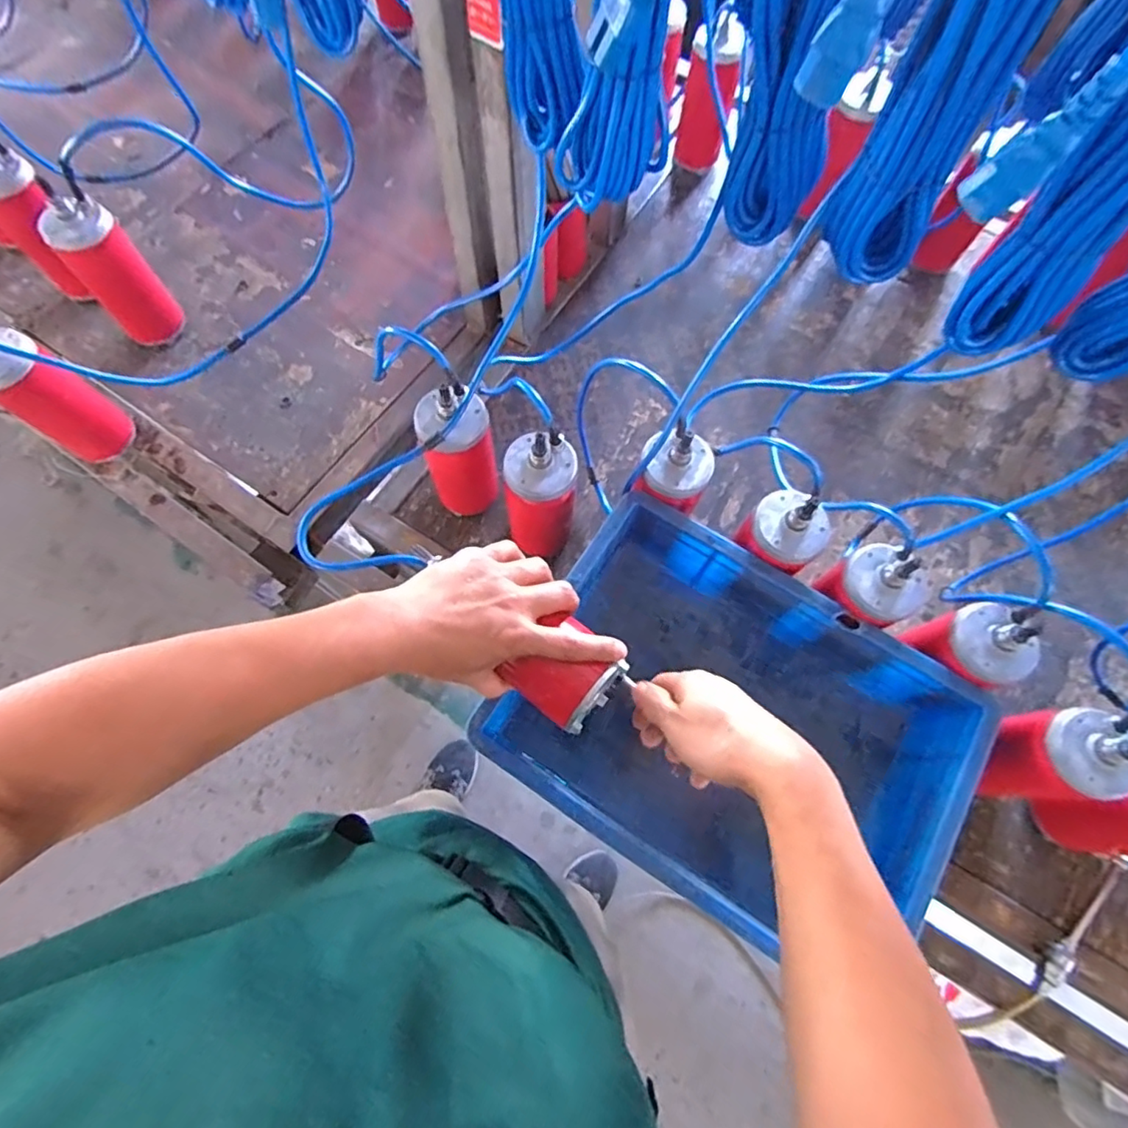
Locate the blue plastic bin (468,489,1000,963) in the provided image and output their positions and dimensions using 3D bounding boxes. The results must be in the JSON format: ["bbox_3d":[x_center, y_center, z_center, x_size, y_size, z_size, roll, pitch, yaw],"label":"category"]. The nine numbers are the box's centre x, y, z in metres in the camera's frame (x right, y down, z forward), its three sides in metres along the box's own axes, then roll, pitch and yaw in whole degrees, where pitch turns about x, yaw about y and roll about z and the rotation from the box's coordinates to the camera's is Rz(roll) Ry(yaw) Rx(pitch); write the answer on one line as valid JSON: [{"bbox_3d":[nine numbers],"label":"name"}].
[{"bbox_3d":[0.157,0.162,0.577,0.394,0.138,0.295,31,73,10],"label":"blue plastic bin"}]

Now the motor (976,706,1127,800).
[{"bbox_3d":[0.451,0.181,0.547,0.062,0.166,0.079,0,70,-1],"label":"motor"}]

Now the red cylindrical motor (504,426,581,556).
[{"bbox_3d":[-0.024,-0.068,0.638,0.070,0.204,0.072,0,71,0],"label":"red cylindrical motor"}]

